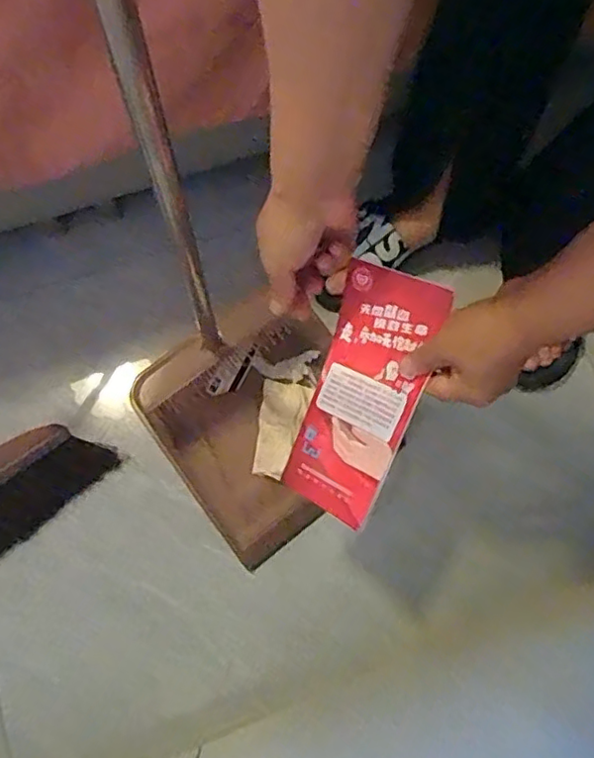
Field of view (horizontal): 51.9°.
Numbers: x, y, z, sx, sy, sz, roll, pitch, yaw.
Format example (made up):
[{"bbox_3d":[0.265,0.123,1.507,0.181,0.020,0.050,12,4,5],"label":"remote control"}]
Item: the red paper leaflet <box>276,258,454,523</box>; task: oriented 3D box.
[{"bbox_3d":[0.054,0.011,0.507,0.094,0.024,0.201,26,102,37],"label":"red paper leaflet"}]

